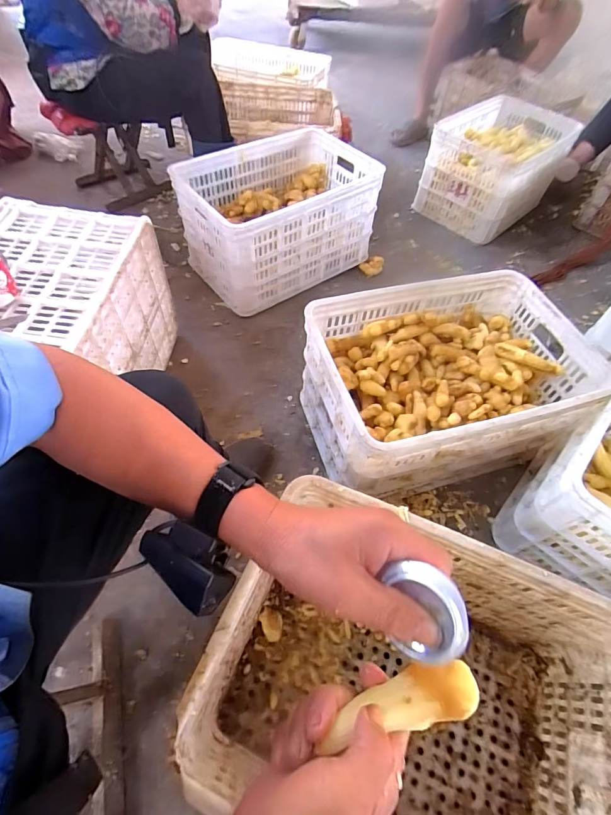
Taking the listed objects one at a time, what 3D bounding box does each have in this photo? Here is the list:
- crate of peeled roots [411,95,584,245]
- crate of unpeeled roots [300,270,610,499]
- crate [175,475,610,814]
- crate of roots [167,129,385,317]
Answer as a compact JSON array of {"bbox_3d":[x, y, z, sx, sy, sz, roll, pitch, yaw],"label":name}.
[{"bbox_3d":[0.736,-0.943,1.505,0.551,0.282,0.392,-36,66,-24],"label":"crate of peeled roots"},{"bbox_3d":[0.283,-0.044,0.844,0.519,0.286,0.353,-12,58,-12],"label":"crate of unpeeled roots"},{"bbox_3d":[0.147,0.394,0.536,0.508,0.307,0.357,23,58,10],"label":"crate"},{"bbox_3d":[-0.075,-0.584,1.192,0.543,0.295,0.366,-32,64,-23],"label":"crate of roots"}]

